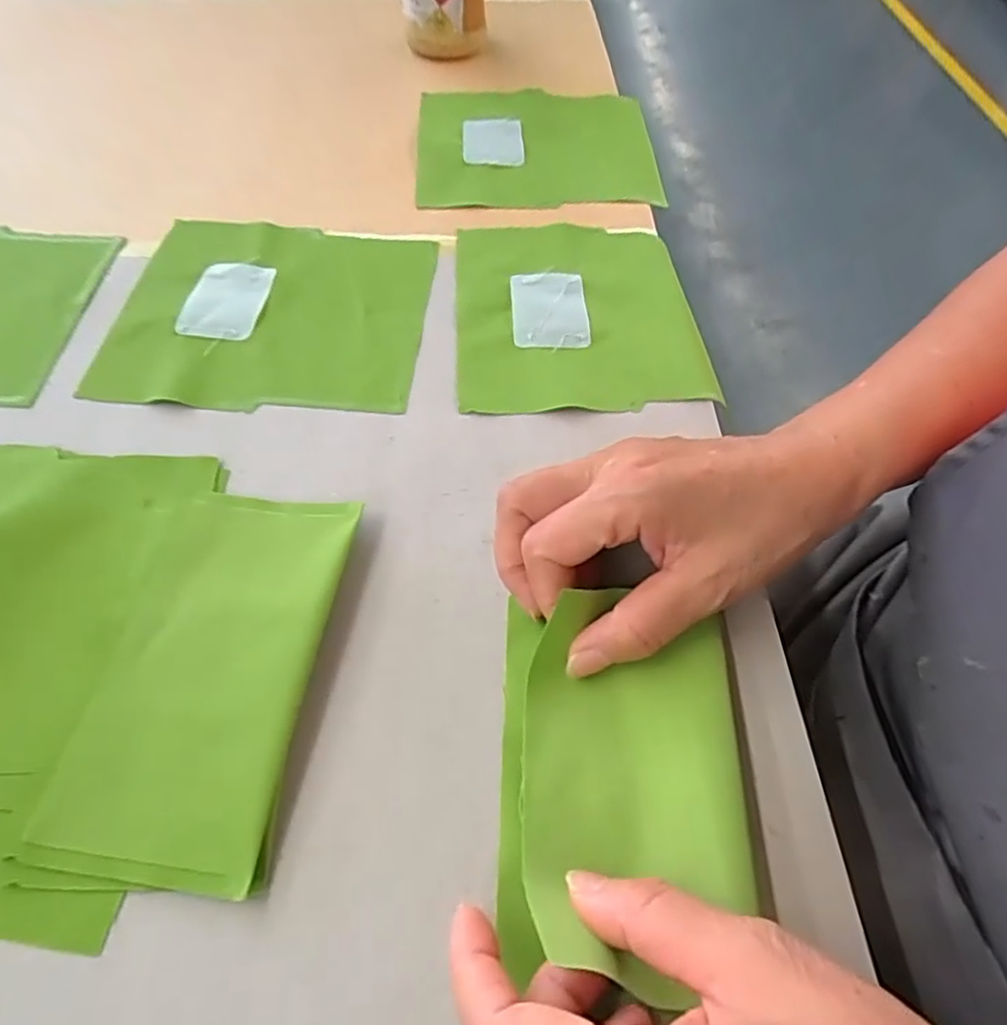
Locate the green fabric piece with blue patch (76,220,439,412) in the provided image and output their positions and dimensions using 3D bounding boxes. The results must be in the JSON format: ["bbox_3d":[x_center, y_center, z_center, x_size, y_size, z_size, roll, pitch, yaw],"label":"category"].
[{"bbox_3d":[-0.126,-0.114,0.378,0.160,0.004,0.142,4,57,0],"label":"green fabric piece with blue patch"}]

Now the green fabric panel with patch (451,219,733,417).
[{"bbox_3d":[0.041,-0.114,0.381,0.131,0.006,0.144,-2,58,-3],"label":"green fabric panel with patch"}]

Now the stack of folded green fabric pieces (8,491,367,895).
[{"bbox_3d":[-0.113,0.058,0.261,0.085,0.007,0.153,4,57,0],"label":"stack of folded green fabric pieces"}]

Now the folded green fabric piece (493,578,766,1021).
[{"bbox_3d":[0.041,0.090,0.235,0.082,0.023,0.122,3,57,-1],"label":"folded green fabric piece"}]

